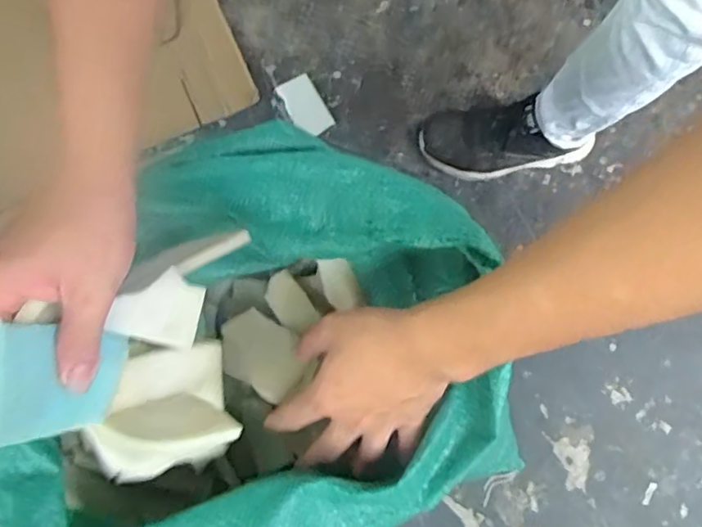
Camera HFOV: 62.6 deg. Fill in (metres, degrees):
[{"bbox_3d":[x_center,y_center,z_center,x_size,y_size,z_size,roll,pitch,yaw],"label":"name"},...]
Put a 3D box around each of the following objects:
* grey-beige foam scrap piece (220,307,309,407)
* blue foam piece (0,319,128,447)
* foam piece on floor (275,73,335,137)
[{"bbox_3d":[-0.078,0.078,0.503,0.090,0.005,0.059,26,69,26],"label":"grey-beige foam scrap piece"},{"bbox_3d":[-0.178,0.072,0.354,0.008,0.092,0.065,-12,77,24],"label":"blue foam piece"},{"bbox_3d":[-0.081,-0.276,1.005,0.063,0.012,0.116,-27,79,-5],"label":"foam piece on floor"}]

